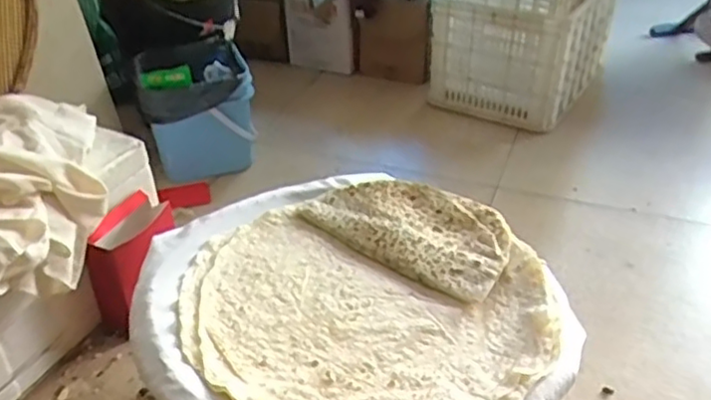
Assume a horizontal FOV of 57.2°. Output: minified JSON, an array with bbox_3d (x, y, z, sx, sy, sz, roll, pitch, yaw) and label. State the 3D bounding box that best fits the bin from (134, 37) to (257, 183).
[{"bbox_3d":[-0.357,-0.212,1.478,0.239,0.259,0.250,-13,36,-17],"label":"bin"}]

